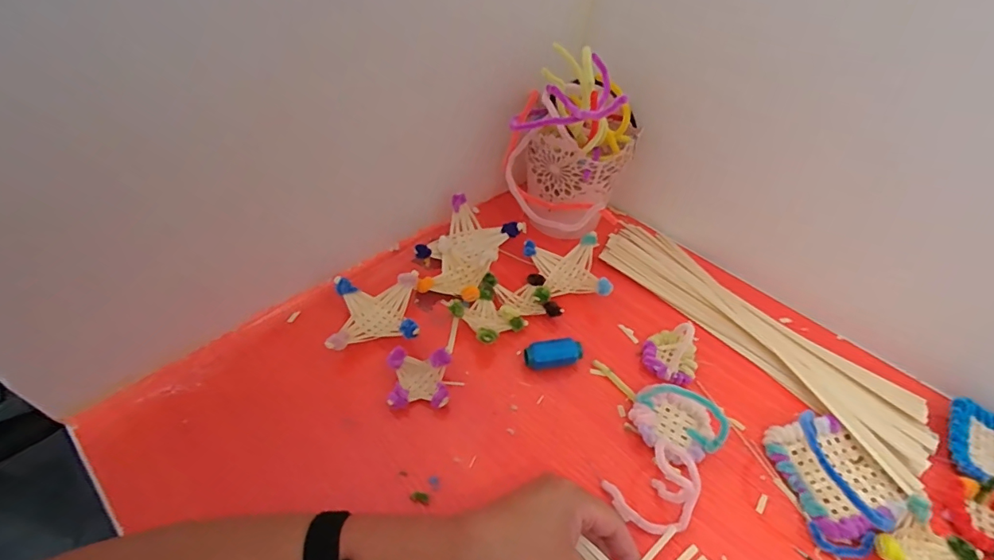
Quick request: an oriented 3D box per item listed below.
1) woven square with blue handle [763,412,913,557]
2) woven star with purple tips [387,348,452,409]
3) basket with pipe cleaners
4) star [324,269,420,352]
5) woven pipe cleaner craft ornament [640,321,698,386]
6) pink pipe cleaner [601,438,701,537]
[{"bbox_3d":[0.285,0.158,0.390,0.096,0.033,0.099,-15,51,-16],"label":"woven square with blue handle"},{"bbox_3d":[-0.070,0.091,0.426,0.053,0.032,0.050,2,48,-3],"label":"woven star with purple tips"},{"bbox_3d":[0.076,-0.127,0.518,0.119,0.190,0.113,27,52,19],"label":"basket with pipe cleaners"},{"bbox_3d":[-0.120,0.033,0.470,0.082,0.034,0.080,-3,48,-6],"label":"star"},{"bbox_3d":[0.174,0.069,0.459,0.052,0.036,0.053,2,48,-2],"label":"woven pipe cleaner craft ornament"},{"bbox_3d":[0.133,0.162,0.368,0.074,0.044,0.056,-22,53,-22],"label":"pink pipe cleaner"}]

